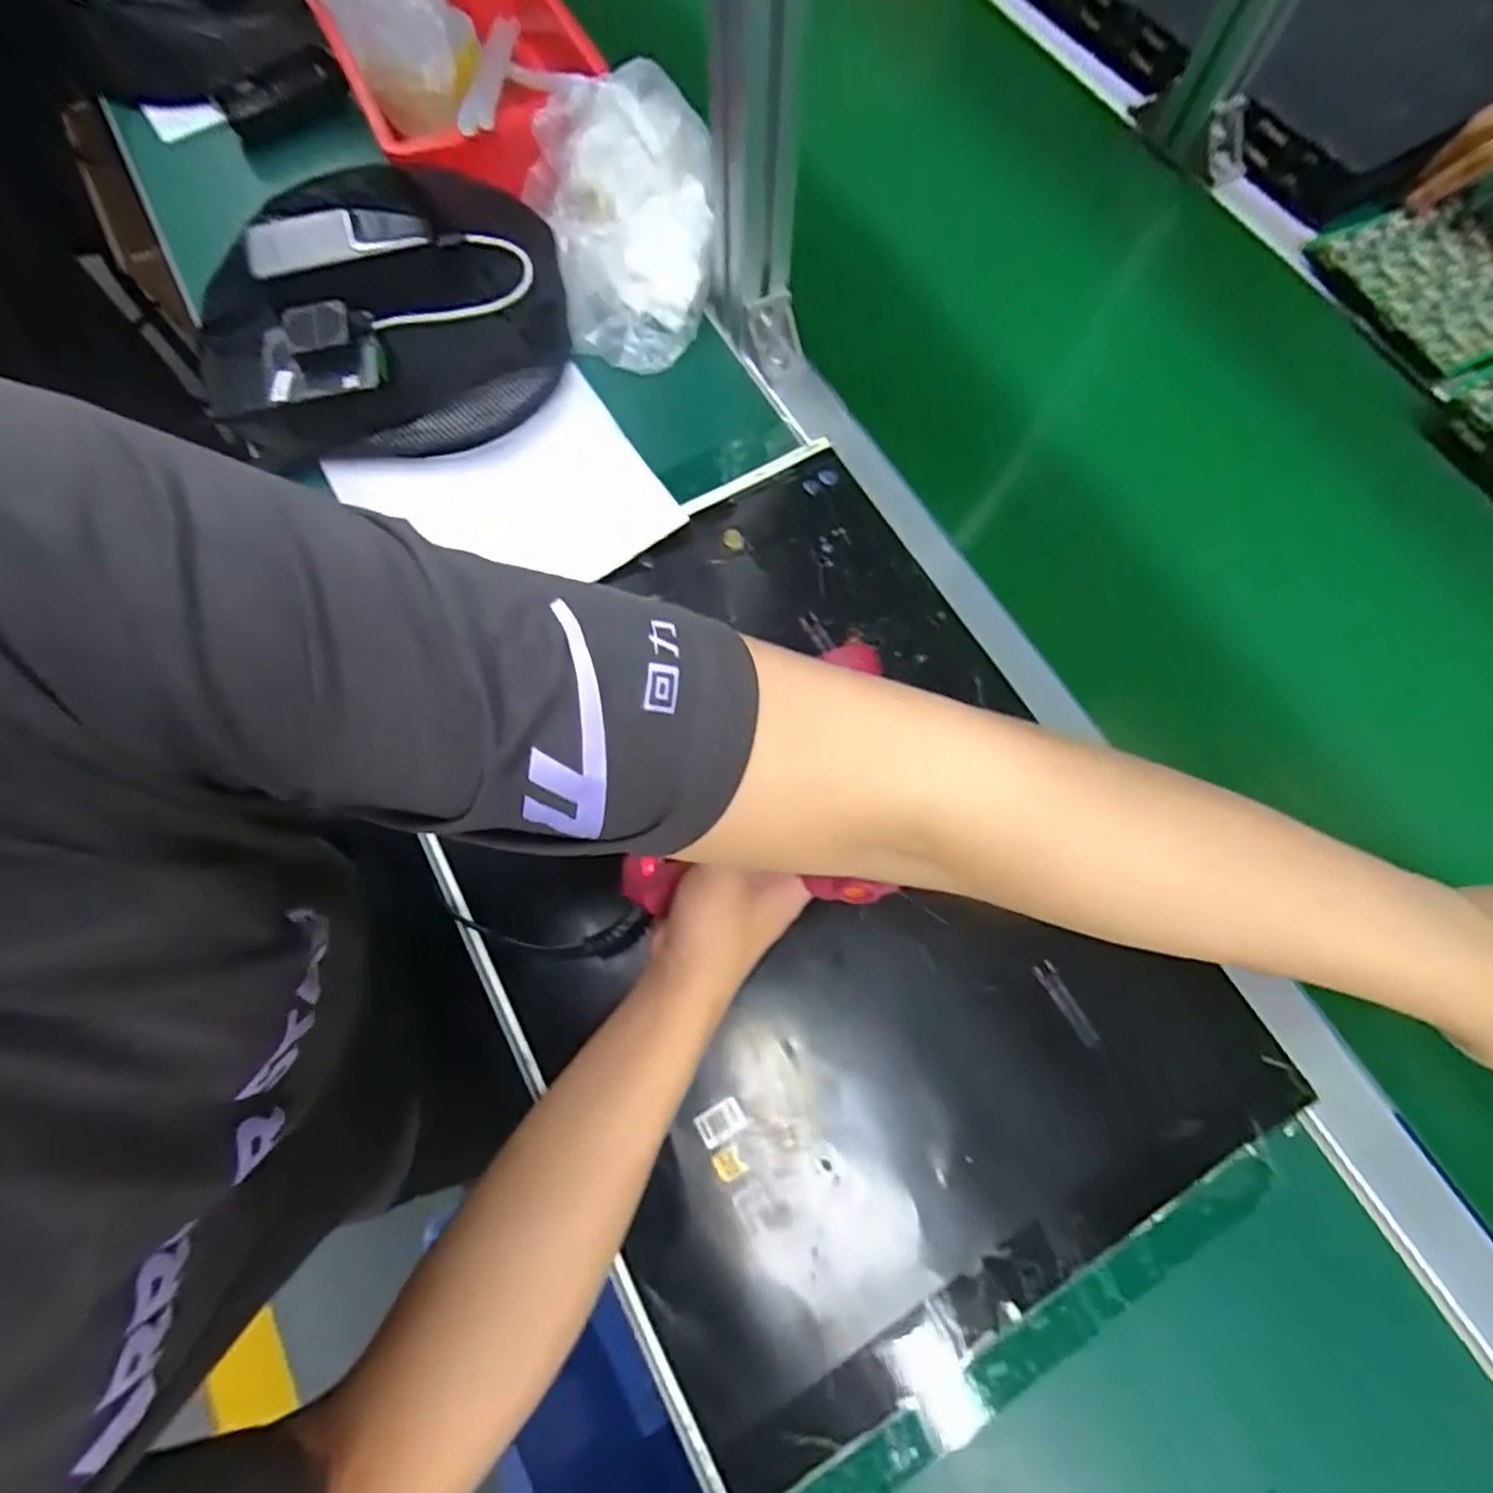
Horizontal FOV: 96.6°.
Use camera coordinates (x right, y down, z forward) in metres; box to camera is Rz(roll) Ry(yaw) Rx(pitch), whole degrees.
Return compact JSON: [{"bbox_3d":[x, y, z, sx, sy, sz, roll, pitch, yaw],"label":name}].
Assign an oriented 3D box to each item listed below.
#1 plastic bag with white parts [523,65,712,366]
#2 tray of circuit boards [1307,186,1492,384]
[{"bbox_3d":[-0.086,-0.383,0.489,0.137,0.088,0.173,-10,72,-4],"label":"plastic bag with white parts"},{"bbox_3d":[0.566,-0.380,0.528,0.179,0.017,0.165,-26,74,-9],"label":"tray of circuit boards"}]

